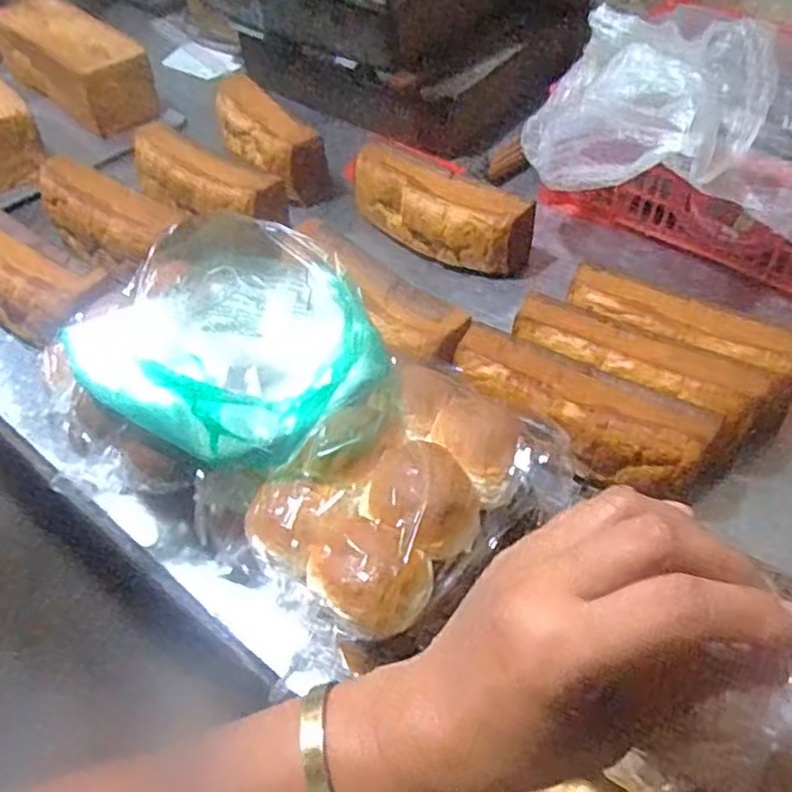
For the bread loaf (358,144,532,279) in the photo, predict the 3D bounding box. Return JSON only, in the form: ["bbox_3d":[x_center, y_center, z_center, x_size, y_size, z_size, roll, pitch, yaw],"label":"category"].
[{"bbox_3d":[0.048,-0.208,0.787,0.215,0.077,0.069,28,56,22],"label":"bread loaf"}]

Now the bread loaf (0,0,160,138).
[{"bbox_3d":[-0.464,-0.481,1.018,0.130,0.090,0.270,-34,57,-25],"label":"bread loaf"}]

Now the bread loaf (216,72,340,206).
[{"bbox_3d":[-0.164,-0.320,0.871,0.071,0.084,0.206,-35,58,-25],"label":"bread loaf"}]

